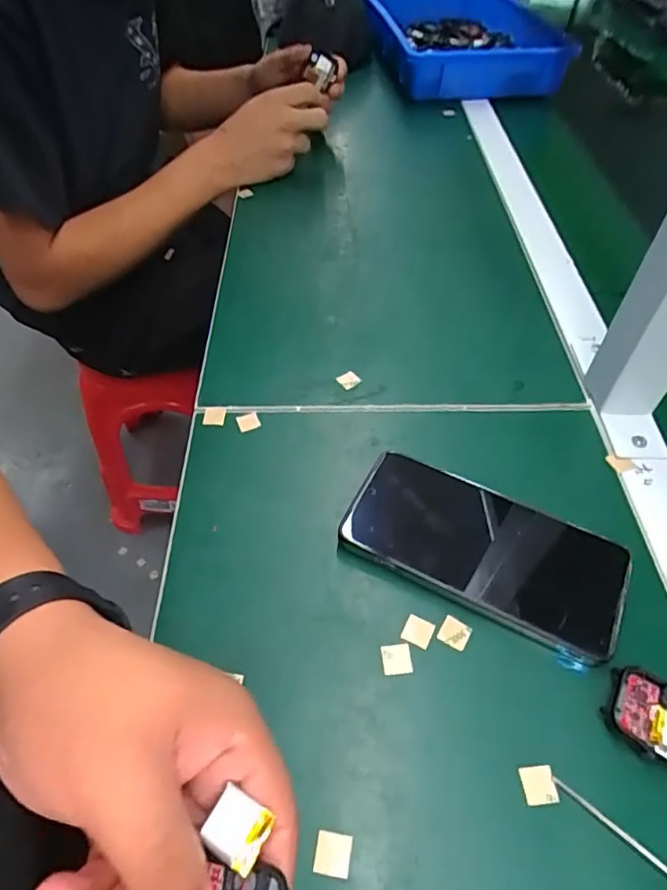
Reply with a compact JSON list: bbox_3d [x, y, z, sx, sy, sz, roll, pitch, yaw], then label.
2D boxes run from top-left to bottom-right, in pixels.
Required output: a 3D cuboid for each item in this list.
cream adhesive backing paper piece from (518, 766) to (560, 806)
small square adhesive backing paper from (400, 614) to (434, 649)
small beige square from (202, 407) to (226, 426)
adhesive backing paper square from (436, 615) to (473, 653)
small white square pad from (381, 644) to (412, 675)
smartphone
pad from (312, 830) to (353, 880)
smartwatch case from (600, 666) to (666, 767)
[{"bbox_3d":[0.098,0.162,0.262,0.015,0.004,0.015,-5,51,-2],"label":"cream adhesive backing paper piece"},{"bbox_3d":[0.047,0.104,0.308,0.016,0.004,0.016,22,55,18],"label":"small square adhesive backing paper"},{"bbox_3d":[-0.089,-0.021,0.412,0.016,0.005,0.016,7,52,7],"label":"small beige square"},{"bbox_3d":[0.068,0.104,0.307,0.016,0.004,0.015,22,55,18],"label":"adhesive backing paper square"},{"bbox_3d":[0.034,0.116,0.299,0.015,0.004,0.015,-5,51,-2],"label":"small white square pad"},{"bbox_3d":[0.089,0.062,0.333,0.160,0.014,0.078,21,55,17],"label":"smartphone"},{"bbox_3d":[0.000,0.182,0.246,0.016,0.004,0.015,7,52,8],"label":"pad"},{"bbox_3d":[0.161,0.137,0.274,0.045,0.008,0.038,25,56,20],"label":"smartwatch case"}]

